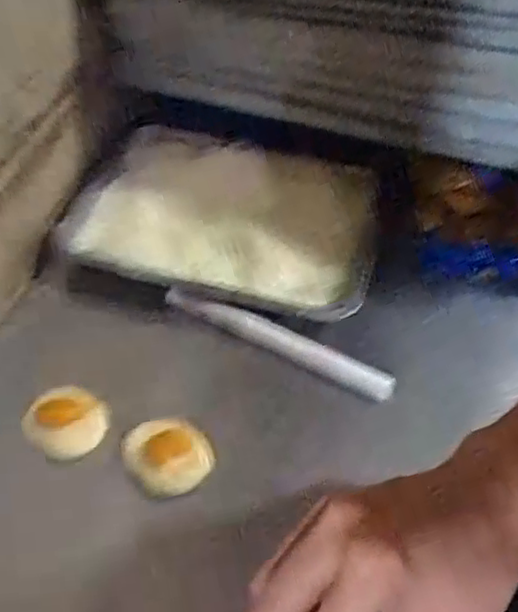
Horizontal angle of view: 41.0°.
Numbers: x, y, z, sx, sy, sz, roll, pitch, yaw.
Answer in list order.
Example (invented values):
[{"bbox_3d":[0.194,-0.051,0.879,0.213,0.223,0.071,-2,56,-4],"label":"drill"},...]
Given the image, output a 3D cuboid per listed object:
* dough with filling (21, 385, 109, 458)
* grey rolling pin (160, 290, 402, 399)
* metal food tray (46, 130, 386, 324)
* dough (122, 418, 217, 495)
[{"bbox_3d":[-0.181,0.104,0.650,0.081,0.017,0.069,38,57,25],"label":"dough with filling"},{"bbox_3d":[0.016,0.033,0.701,0.248,0.019,0.028,23,52,15],"label":"grey rolling pin"},{"bbox_3d":[-0.036,-0.104,0.793,0.336,0.068,0.236,11,50,5],"label":"metal food tray"},{"bbox_3d":[-0.082,0.135,0.629,0.067,0.019,0.072,2,50,-2],"label":"dough"}]

